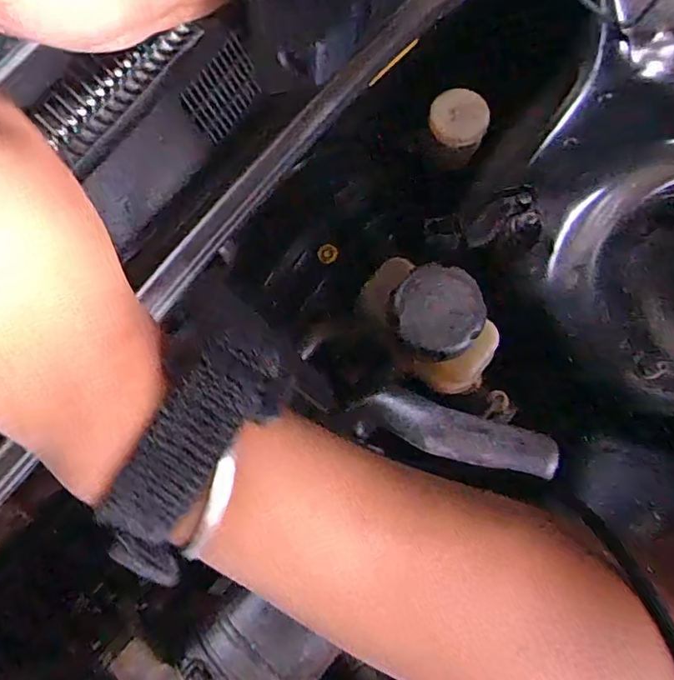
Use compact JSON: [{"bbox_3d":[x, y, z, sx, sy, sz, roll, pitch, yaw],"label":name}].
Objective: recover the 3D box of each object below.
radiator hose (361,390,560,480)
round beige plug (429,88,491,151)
[{"bbox_3d":[0.073,0.058,0.342,0.112,0.033,0.031,18,77,6],"label":"radiator hose"},{"bbox_3d":[0.100,-0.183,0.455,0.047,0.015,0.043,0,76,2],"label":"round beige plug"}]

